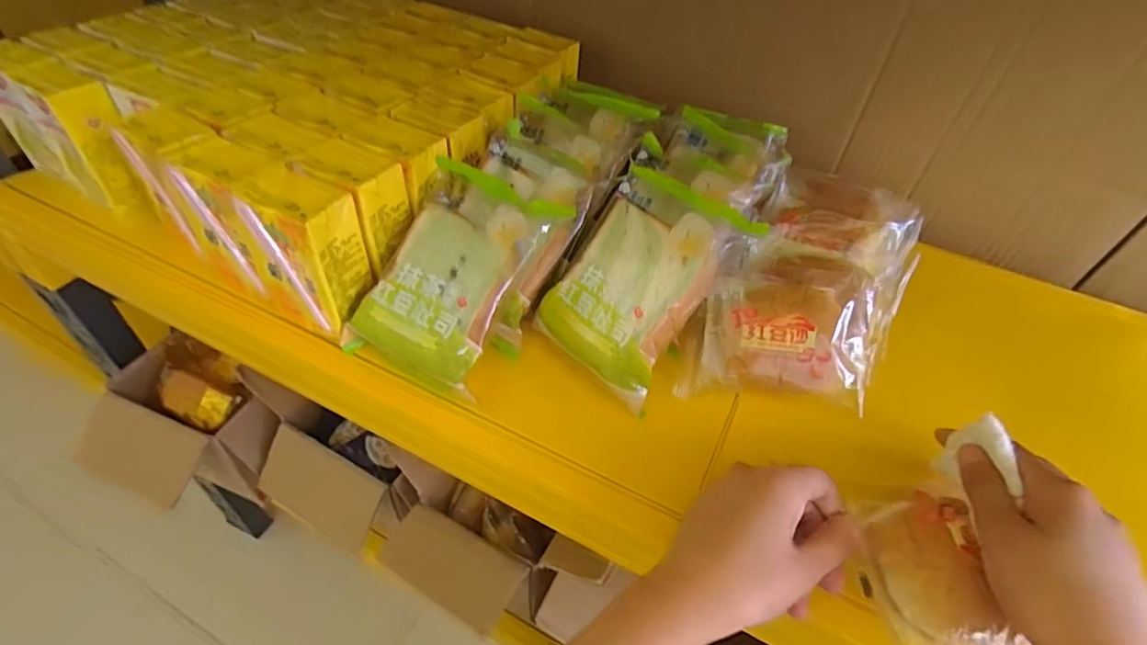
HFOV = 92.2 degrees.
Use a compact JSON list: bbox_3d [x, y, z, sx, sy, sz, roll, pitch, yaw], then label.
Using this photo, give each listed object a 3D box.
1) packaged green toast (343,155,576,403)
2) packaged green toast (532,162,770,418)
[{"bbox_3d":[-0.079,-0.037,0.385,0.103,0.045,0.159,24,77,14],"label":"packaged green toast"},{"bbox_3d":[0.041,-0.028,0.377,0.102,0.140,0.034,37,9,26],"label":"packaged green toast"}]

